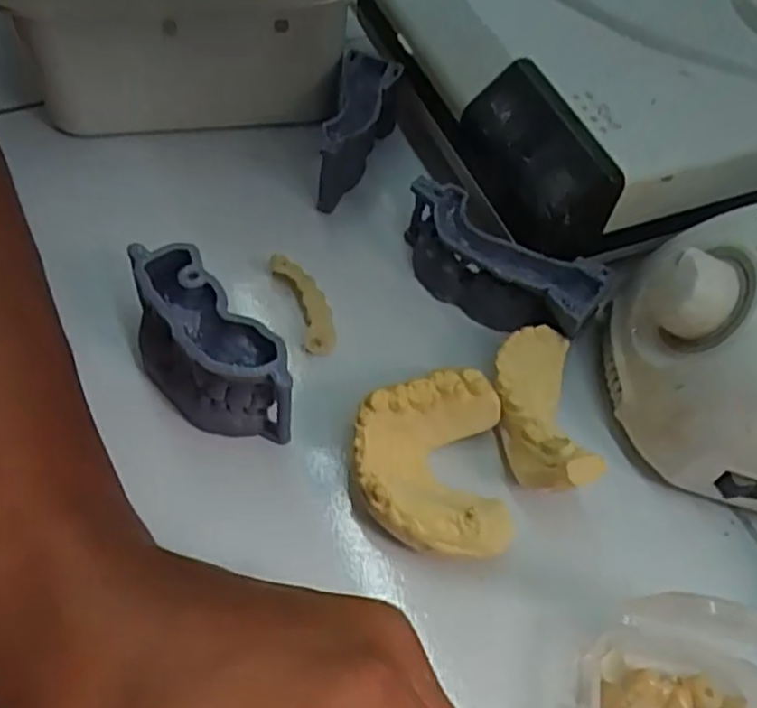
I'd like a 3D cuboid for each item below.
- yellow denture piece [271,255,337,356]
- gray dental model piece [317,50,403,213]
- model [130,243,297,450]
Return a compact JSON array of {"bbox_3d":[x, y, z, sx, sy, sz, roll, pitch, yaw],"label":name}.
[{"bbox_3d":[-0.029,-0.021,0.280,0.014,0.011,0.046,-18,60,-15],"label":"yellow denture piece"},{"bbox_3d":[-0.009,-0.099,0.312,0.025,0.041,0.062,11,56,3],"label":"gray dental model piece"},{"bbox_3d":[-0.061,0.000,0.244,0.032,0.041,0.070,-37,66,-24],"label":"model"}]

